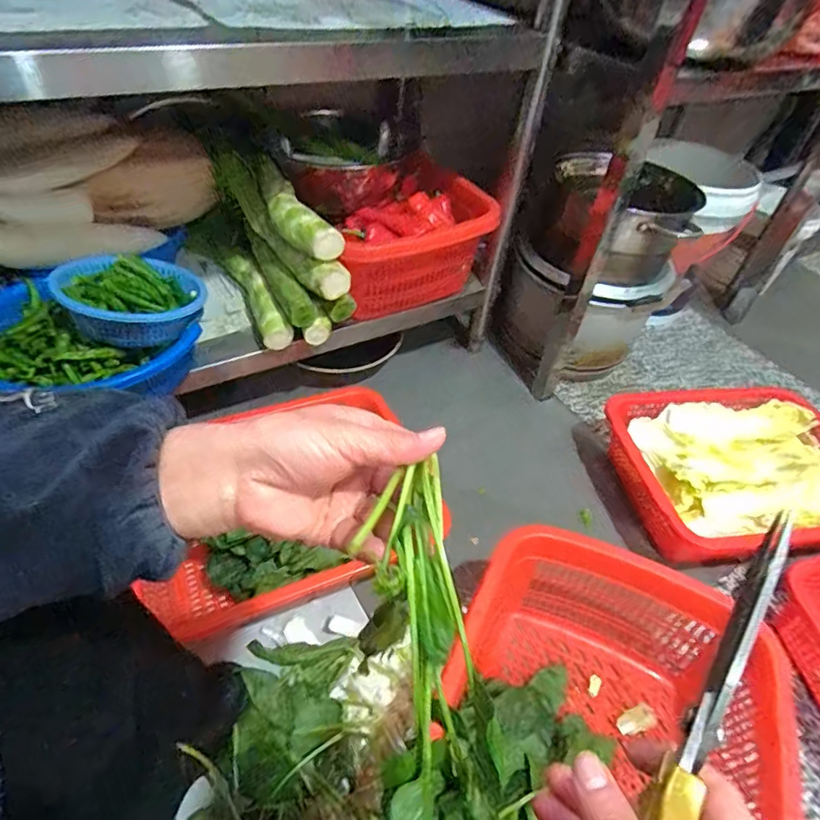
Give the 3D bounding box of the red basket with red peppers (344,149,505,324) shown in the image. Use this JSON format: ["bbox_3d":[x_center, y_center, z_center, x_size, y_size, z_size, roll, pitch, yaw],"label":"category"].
[{"bbox_3d":[-0.005,-0.313,1.010,0.335,0.181,0.208,-19,51,-24],"label":"red basket with red peppers"}]

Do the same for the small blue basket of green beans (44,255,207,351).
[{"bbox_3d":[-0.404,-0.164,0.772,0.194,0.075,0.179,-5,42,-30],"label":"small blue basket of green beans"}]

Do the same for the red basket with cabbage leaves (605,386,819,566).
[{"bbox_3d":[0.583,0.105,0.946,0.415,0.150,0.321,-1,46,-9],"label":"red basket with cabbage leaves"}]

